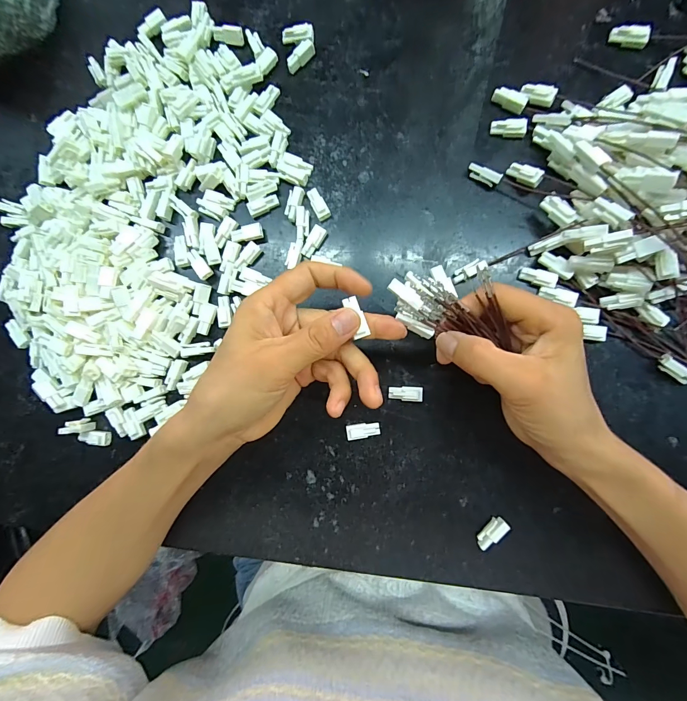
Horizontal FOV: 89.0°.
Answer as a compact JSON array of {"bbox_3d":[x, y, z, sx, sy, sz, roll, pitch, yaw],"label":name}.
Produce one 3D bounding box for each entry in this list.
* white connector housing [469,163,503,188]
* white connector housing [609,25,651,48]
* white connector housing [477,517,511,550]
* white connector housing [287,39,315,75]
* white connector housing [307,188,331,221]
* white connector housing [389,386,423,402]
[{"bbox_3d":[0.106,-0.132,0.264,0.025,0.012,0.009,30,91,6],"label":"white connector housing"},{"bbox_3d":[0.211,-0.231,0.257,0.025,0.012,0.008,17,89,6],"label":"white connector housing"},{"bbox_3d":[0.106,0.131,0.251,0.009,0.011,0.025,43,92,6],"label":"white connector housing"},{"bbox_3d":[-0.035,-0.238,0.283,0.026,0.011,0.009,-40,84,3],"label":"white connector housing"},{"bbox_3d":[-0.020,-0.116,0.275,0.011,0.010,0.025,-27,85,4],"label":"white connector housing"},{"bbox_3d":[0.047,0.032,0.263,0.025,0.008,0.011,3,88,6],"label":"white connector housing"}]

